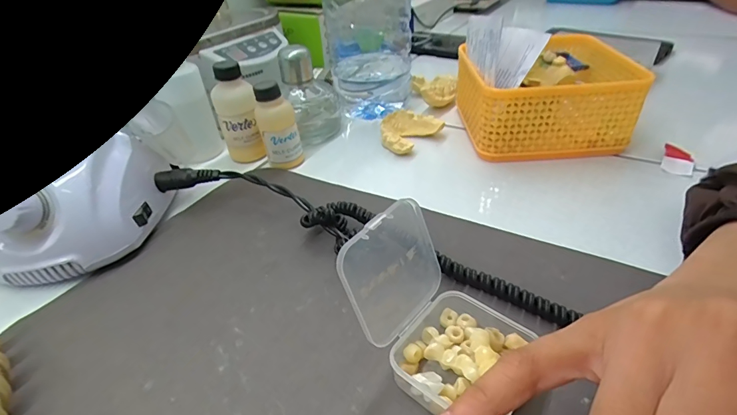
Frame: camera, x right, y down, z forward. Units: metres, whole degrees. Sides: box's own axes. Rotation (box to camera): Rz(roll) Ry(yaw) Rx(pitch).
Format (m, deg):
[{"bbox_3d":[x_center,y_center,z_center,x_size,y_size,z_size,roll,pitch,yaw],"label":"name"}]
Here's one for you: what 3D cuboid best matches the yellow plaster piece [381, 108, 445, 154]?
[{"bbox_3d":[0.036,-0.073,0.374,0.052,0.021,0.048,-3,38,2],"label":"yellow plaster piece"}]

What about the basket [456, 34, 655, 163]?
[{"bbox_3d":[0.157,-0.106,0.367,0.133,0.065,0.135,-2,38,2],"label":"basket"}]

